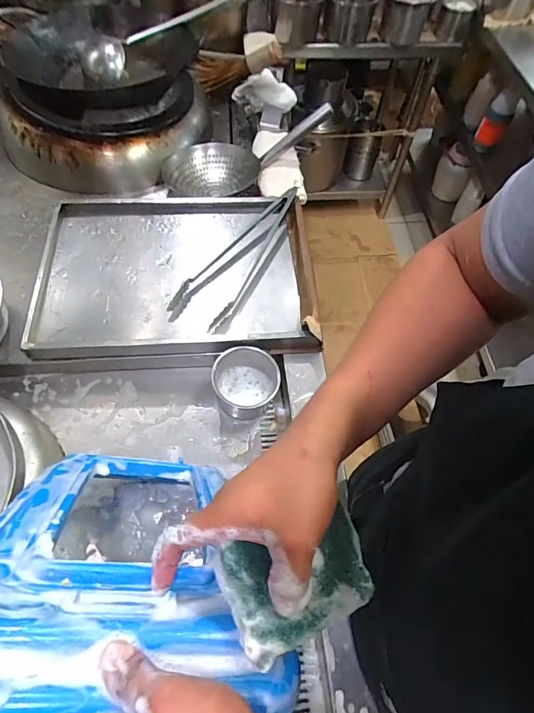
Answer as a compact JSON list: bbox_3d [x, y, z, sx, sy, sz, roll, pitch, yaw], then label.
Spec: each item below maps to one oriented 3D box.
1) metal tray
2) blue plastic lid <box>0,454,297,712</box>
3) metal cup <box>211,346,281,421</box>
[{"bbox_3d":[-0.191,-0.176,0.838,0.521,0.050,0.390,-2,62,-4],"label":"metal tray"},{"bbox_3d":[-0.145,0.178,0.423,0.269,0.401,0.049,8,97,-17],"label":"blue plastic lid"},{"bbox_3d":[-0.040,0.050,0.757,0.122,0.085,0.106,4,61,0],"label":"metal cup"}]

